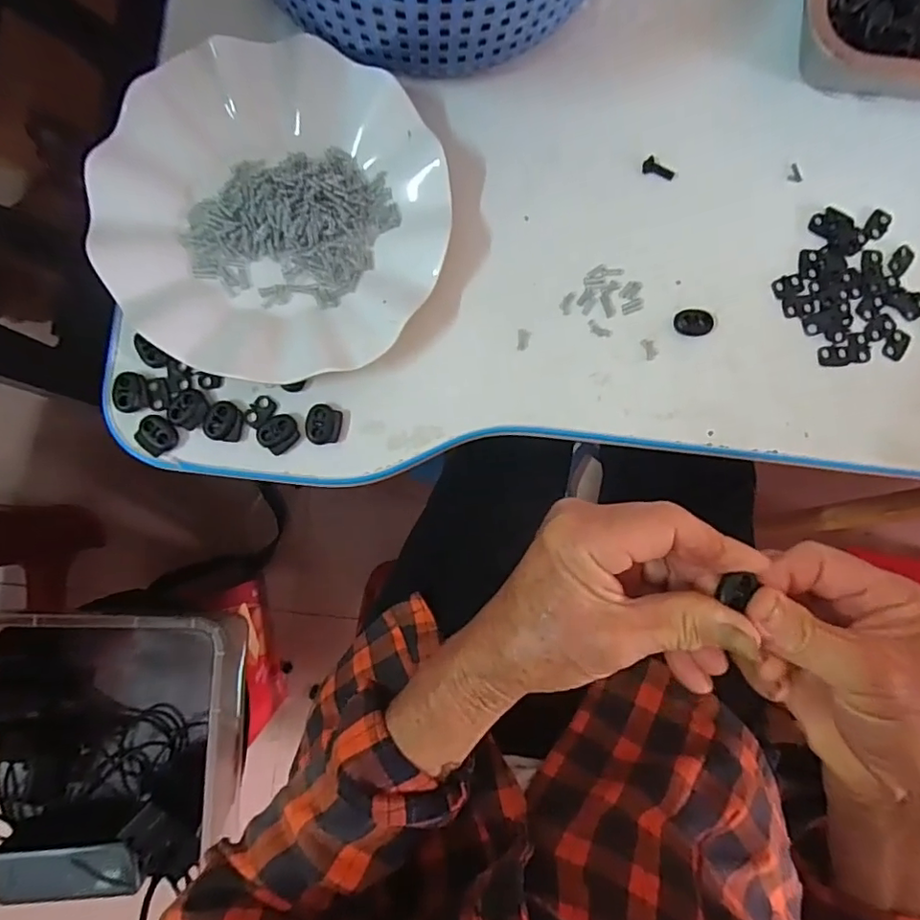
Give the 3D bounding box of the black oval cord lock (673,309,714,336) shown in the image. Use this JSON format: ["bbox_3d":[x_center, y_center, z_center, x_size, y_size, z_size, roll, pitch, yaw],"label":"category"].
[{"bbox_3d":[0.133,-0.078,0.319,0.022,0.005,0.015,0,86,-4],"label":"black oval cord lock"}]

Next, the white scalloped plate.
[{"bbox_3d":[-0.099,-0.134,0.303,0.180,0.023,0.176,0,85,-4],"label":"white scalloped plate"}]

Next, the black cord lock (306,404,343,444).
[{"bbox_3d":[-0.074,-0.019,0.303,0.019,0.004,0.021,9,85,-3],"label":"black cord lock"}]

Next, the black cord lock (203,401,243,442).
[{"bbox_3d":[-0.127,-0.021,0.303,0.019,0.007,0.021,9,85,-3],"label":"black cord lock"}]

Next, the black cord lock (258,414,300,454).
[{"bbox_3d":[-0.097,-0.014,0.304,0.021,0.004,0.018,-41,89,-6],"label":"black cord lock"}]

